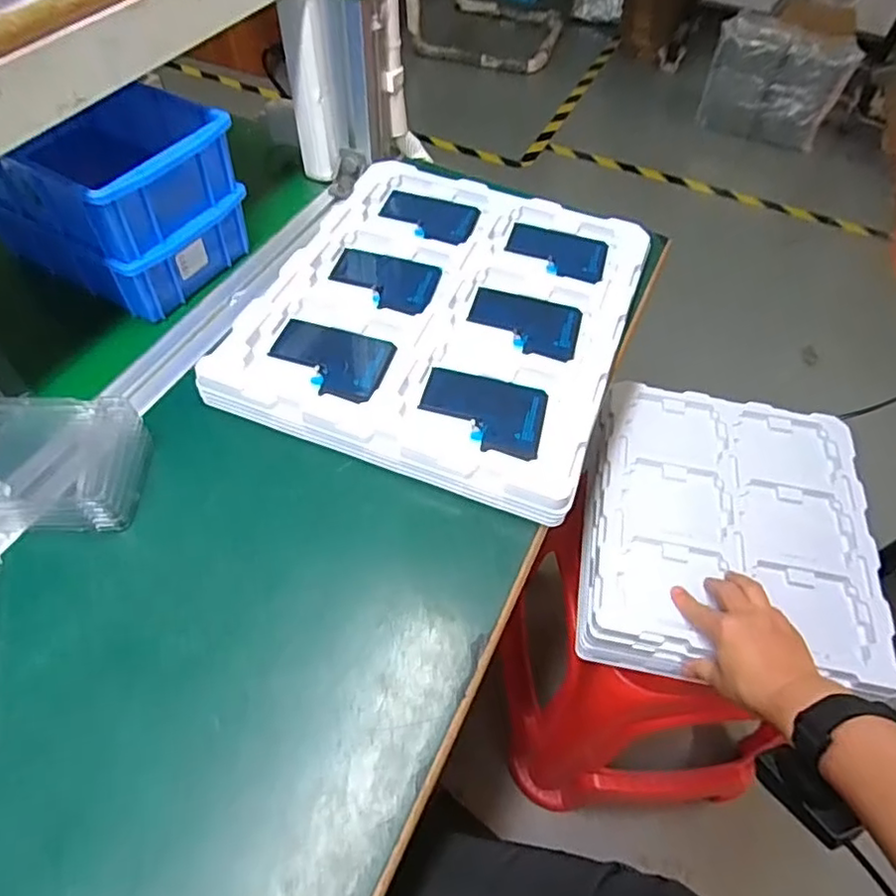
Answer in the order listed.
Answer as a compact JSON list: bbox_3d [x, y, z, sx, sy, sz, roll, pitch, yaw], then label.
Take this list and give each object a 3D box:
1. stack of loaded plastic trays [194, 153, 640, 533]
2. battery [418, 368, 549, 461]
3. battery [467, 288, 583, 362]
[{"bbox_3d":[0.003,-0.112,0.513,0.274,0.039,0.315,18,55,10],"label":"stack of loaded plastic trays"},{"bbox_3d":[0.025,-0.026,0.443,0.089,0.004,0.065,14,54,7],"label":"battery"},{"bbox_3d":[0.061,-0.101,0.499,0.088,0.006,0.069,14,54,8],"label":"battery"}]

